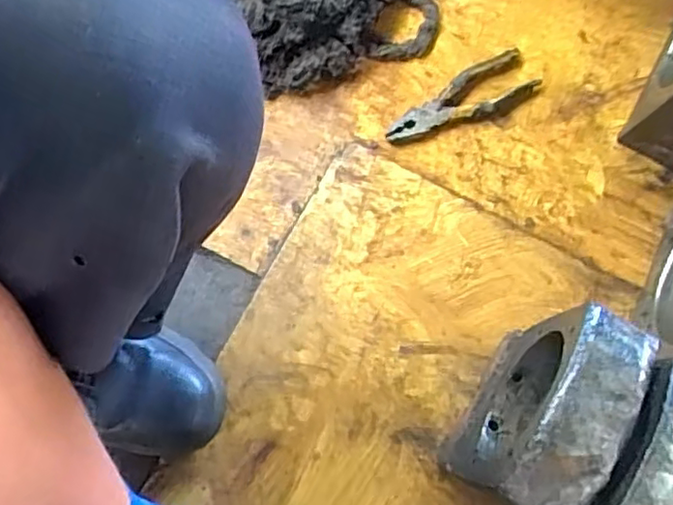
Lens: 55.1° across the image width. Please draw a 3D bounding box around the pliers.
[{"bbox_3d":[0.132,-0.162,0.692,0.164,0.026,0.058,-20,76,-7],"label":"pliers"}]

